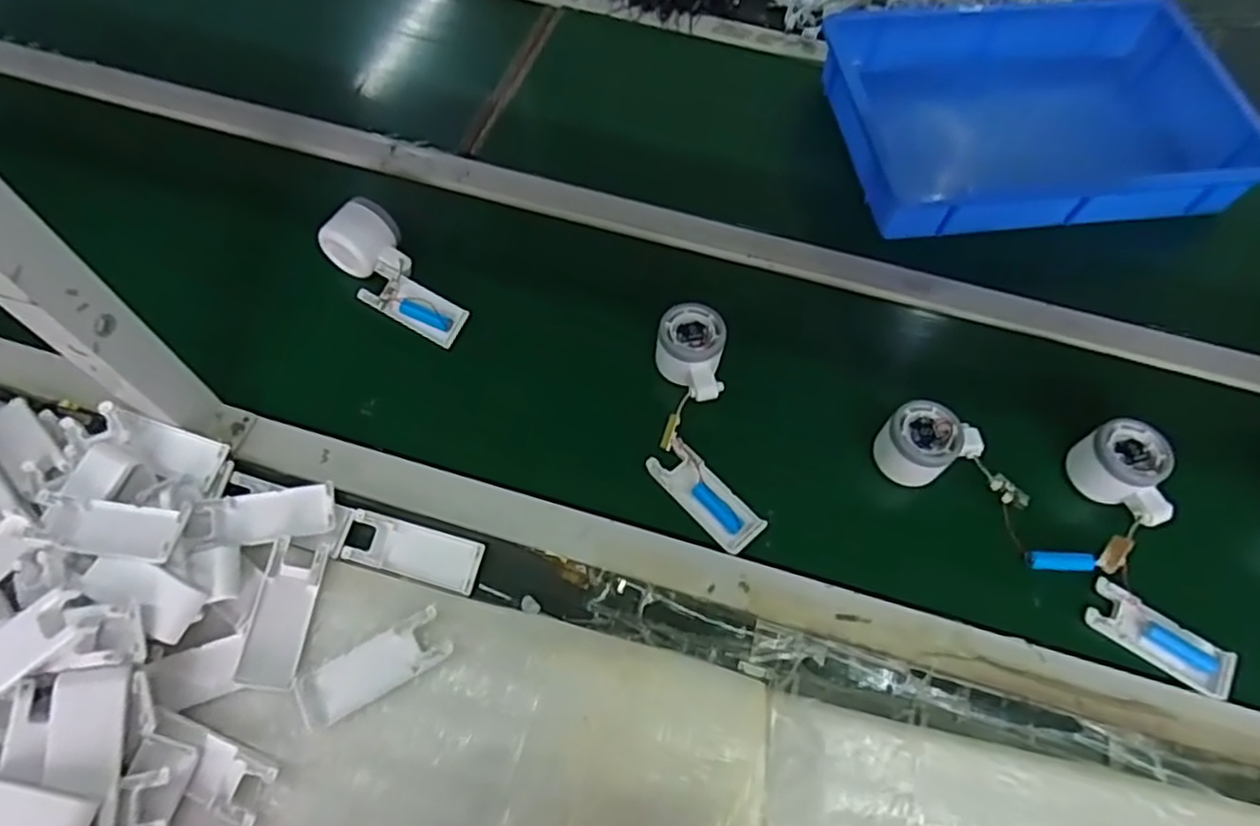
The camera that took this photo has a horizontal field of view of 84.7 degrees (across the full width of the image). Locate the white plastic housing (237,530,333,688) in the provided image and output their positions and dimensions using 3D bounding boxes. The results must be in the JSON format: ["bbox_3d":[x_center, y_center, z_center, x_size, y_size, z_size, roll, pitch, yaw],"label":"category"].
[{"bbox_3d":[-0.252,0.142,0.498,0.039,0.013,0.102,3,63,-2],"label":"white plastic housing"}]

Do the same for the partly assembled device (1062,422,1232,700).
[{"bbox_3d":[0.401,0.109,0.543,0.087,0.045,0.206,-2,65,-11],"label":"partly assembled device"}]

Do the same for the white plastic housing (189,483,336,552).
[{"bbox_3d":[-0.275,0.078,0.526,0.094,0.021,0.043,-9,64,-8],"label":"white plastic housing"}]

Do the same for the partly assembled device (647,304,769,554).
[{"bbox_3d":[0.055,0.009,0.585,0.078,0.041,0.210,-5,66,-12],"label":"partly assembled device"}]

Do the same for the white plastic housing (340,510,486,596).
[{"bbox_3d":[-0.166,0.107,0.535,0.103,0.017,0.039,15,63,4],"label":"white plastic housing"}]

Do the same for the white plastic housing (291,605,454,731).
[{"bbox_3d":[-0.182,0.181,0.491,0.104,0.007,0.040,-28,68,-16],"label":"white plastic housing"}]

